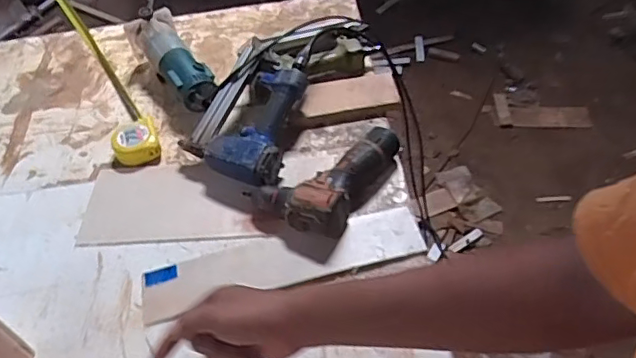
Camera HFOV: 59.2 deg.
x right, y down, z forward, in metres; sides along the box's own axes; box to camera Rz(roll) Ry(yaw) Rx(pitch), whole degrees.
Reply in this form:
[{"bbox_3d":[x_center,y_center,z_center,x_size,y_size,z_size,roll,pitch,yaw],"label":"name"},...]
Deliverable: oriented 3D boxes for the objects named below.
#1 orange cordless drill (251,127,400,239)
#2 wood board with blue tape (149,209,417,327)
[{"bbox_3d":[0.013,-0.011,0.810,0.133,0.061,0.211,27,58,26],"label":"orange cordless drill"},{"bbox_3d":[-0.047,0.106,0.745,0.369,0.024,0.085,-14,50,-6],"label":"wood board with blue tape"}]

